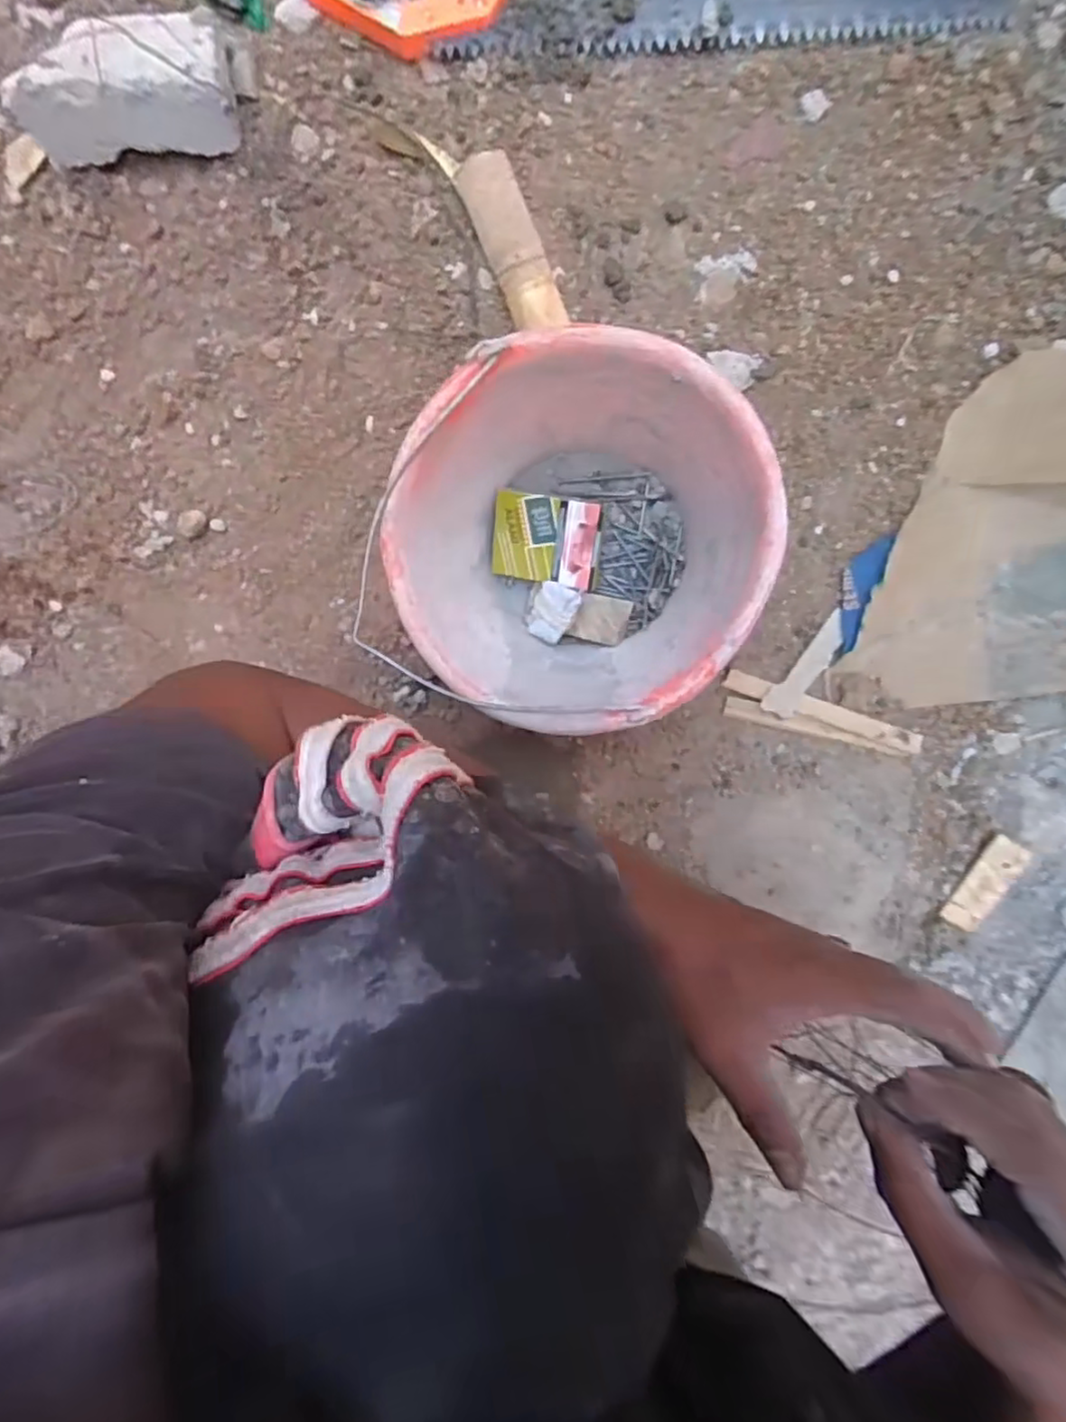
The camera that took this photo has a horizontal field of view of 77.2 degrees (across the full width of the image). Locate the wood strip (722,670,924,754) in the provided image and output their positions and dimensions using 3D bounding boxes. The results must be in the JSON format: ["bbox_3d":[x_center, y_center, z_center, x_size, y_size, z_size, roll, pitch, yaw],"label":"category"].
[{"bbox_3d":[0.249,0.001,0.568,0.175,0.012,0.017,19,96,-2],"label":"wood strip"}]

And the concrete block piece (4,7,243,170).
[{"bbox_3d":[-0.310,-0.466,0.502,0.161,0.066,0.082,-12,96,1],"label":"concrete block piece"}]

